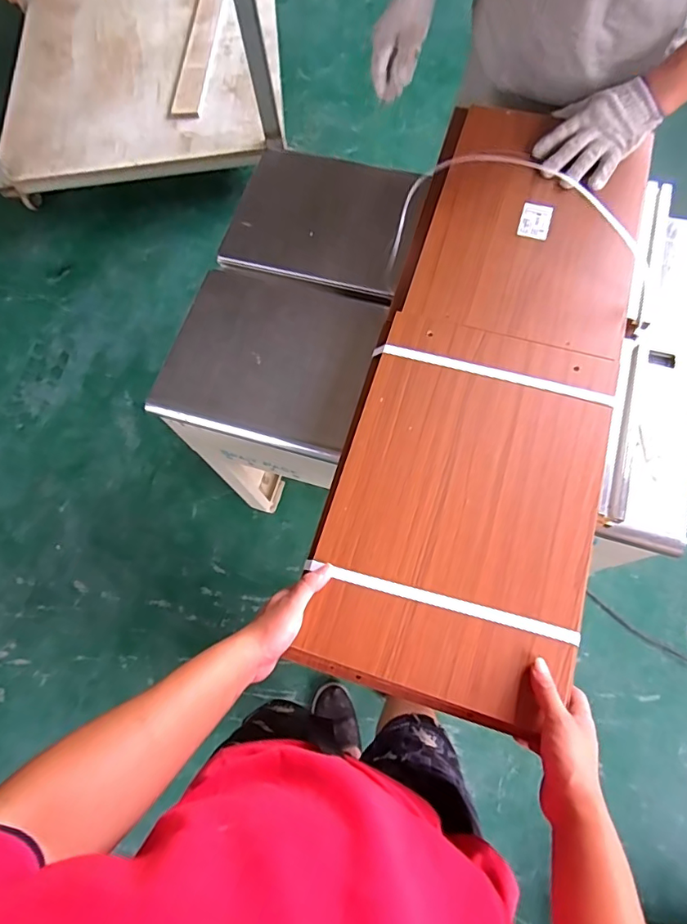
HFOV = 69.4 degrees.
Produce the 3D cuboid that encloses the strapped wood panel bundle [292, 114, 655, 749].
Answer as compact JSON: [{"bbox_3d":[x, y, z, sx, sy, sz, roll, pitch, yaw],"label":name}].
[{"bbox_3d":[0.201,-0.123,0.662,0.314,0.048,0.835,15,72,7],"label":"strapped wood panel bundle"}]

